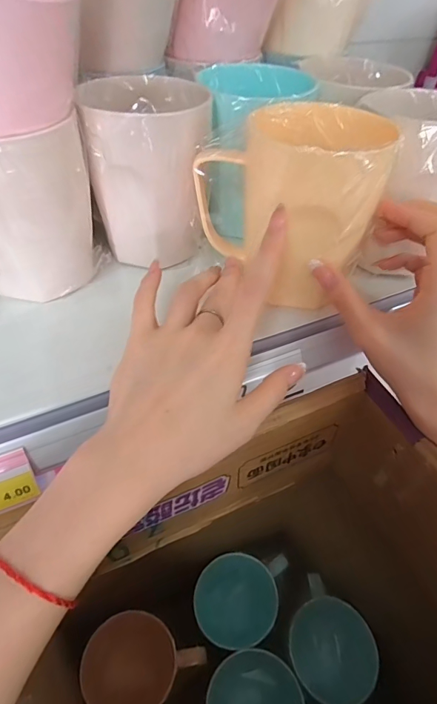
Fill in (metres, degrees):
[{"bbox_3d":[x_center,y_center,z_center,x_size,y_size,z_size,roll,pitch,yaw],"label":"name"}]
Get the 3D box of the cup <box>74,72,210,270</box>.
[{"bbox_3d":[-0.054,-0.139,0.321,0.090,0.104,0.098,-2,50,-6],"label":"cup"}]

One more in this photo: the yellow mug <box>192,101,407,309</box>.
[{"bbox_3d":[0.056,-0.112,0.298,0.109,0.108,0.094,31,54,20],"label":"yellow mug"}]

